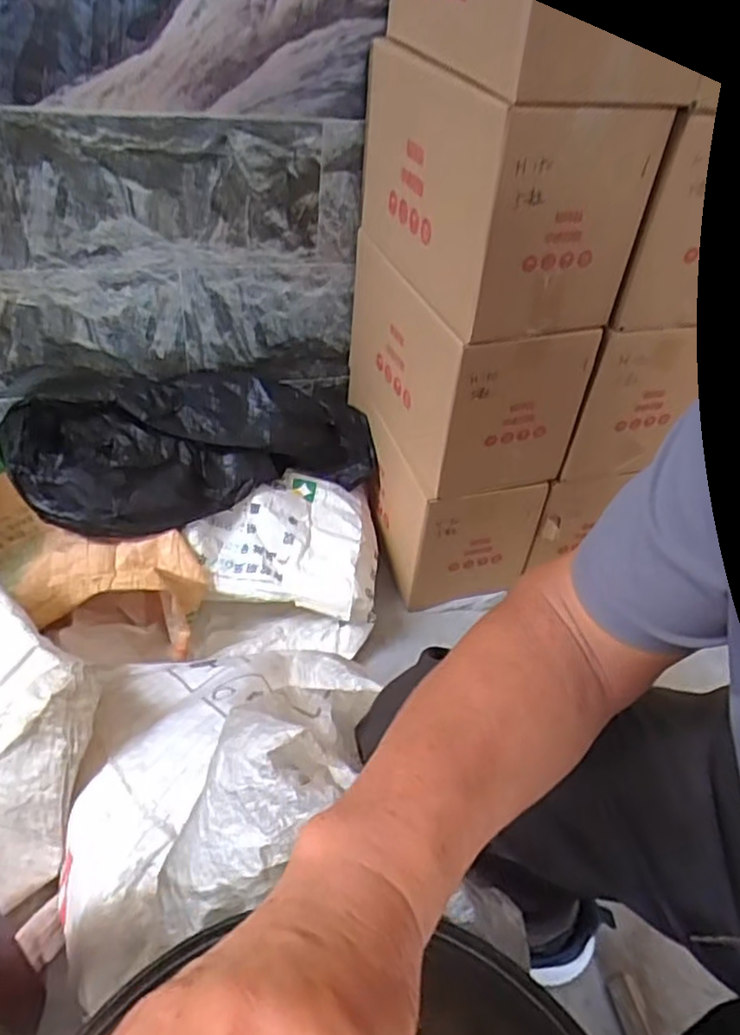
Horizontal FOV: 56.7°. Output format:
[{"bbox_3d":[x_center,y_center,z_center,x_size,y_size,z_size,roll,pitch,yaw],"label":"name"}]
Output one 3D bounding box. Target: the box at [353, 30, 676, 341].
[{"bbox_3d":[0.143,-0.425,0.869,0.183,0.229,0.406,-11,44,-21],"label":"box"}]

